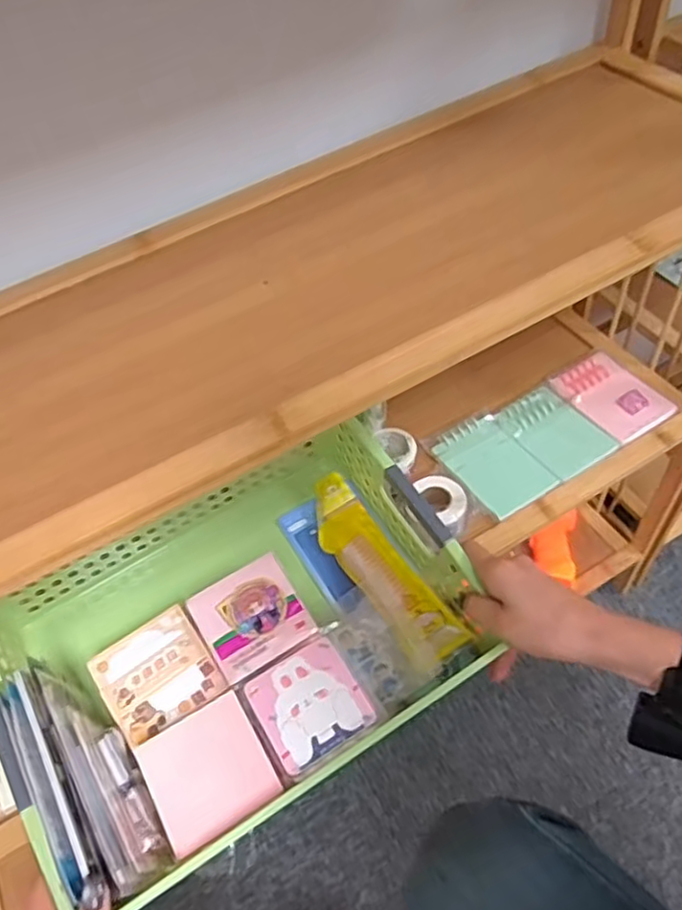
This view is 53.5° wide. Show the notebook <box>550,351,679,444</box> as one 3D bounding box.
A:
[{"bbox_3d":[0.280,-0.062,0.698,0.074,0.010,0.107,-28,57,-15],"label":"notebook"}]

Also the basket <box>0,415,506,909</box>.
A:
[{"bbox_3d":[-0.080,0.134,0.525,0.333,0.097,0.249,-30,58,-16],"label":"basket"}]

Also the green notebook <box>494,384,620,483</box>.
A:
[{"bbox_3d":[0.216,-0.025,0.681,0.076,0.005,0.102,-30,58,-16],"label":"green notebook"}]

